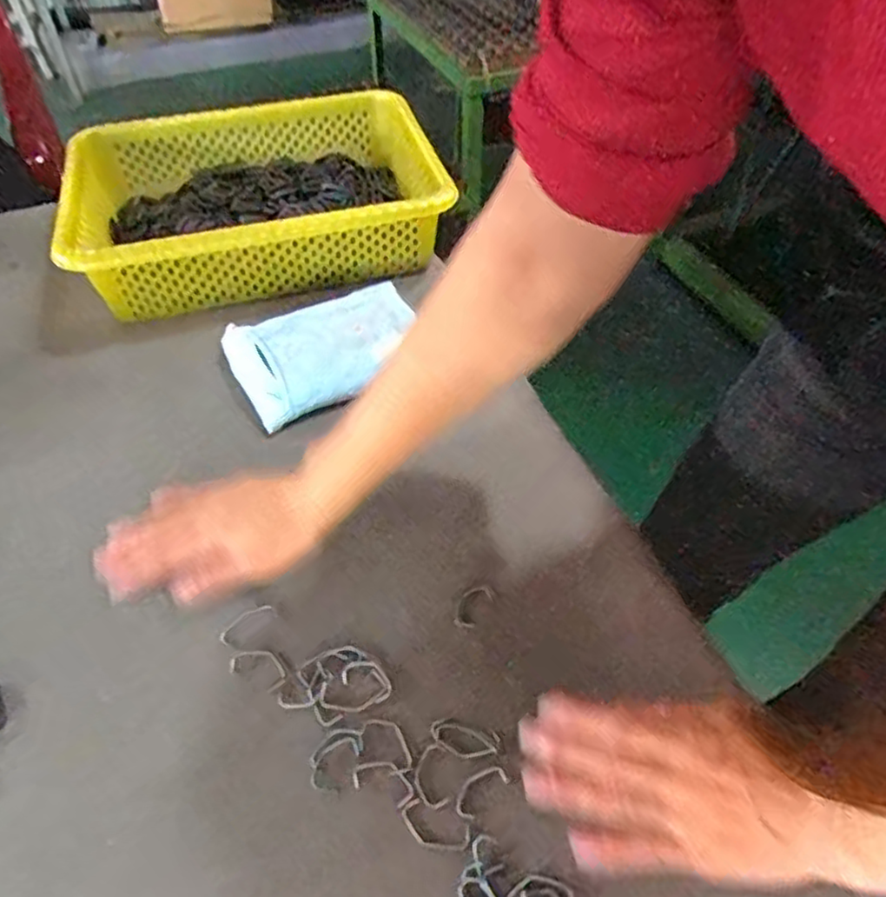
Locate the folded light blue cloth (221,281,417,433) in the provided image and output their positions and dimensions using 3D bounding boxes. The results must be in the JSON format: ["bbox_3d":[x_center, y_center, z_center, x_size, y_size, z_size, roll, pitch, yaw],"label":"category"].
[{"bbox_3d":[-0.099,-0.085,0.588,0.155,0.032,0.107,-22,53,-18],"label":"folded light blue cloth"}]

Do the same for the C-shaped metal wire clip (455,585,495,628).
[{"bbox_3d":[0.019,0.102,0.449,0.018,0.004,0.035,30,56,23],"label":"C-shaped metal wire clip"}]

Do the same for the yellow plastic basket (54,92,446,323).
[{"bbox_3d":[-0.189,-0.256,0.698,0.342,0.088,0.251,-12,50,-10],"label":"yellow plastic basket"}]

